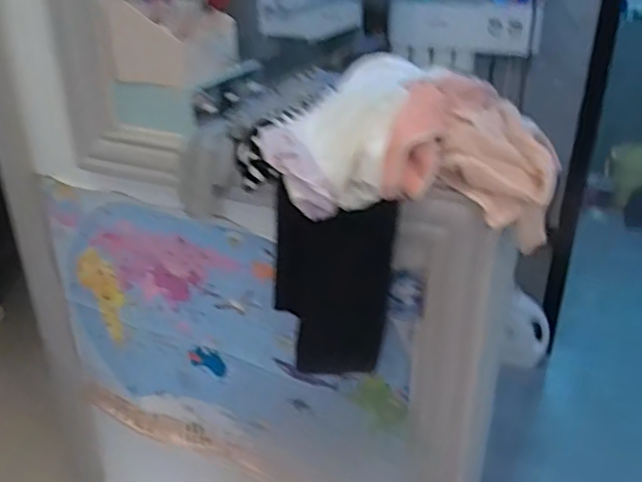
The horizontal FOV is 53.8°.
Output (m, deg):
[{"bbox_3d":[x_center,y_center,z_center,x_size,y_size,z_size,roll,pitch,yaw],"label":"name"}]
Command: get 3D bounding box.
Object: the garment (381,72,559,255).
[{"bbox_3d":[0.218,-0.117,0.933,0.232,0.204,0.195,5,29,8],"label":"garment"}]

